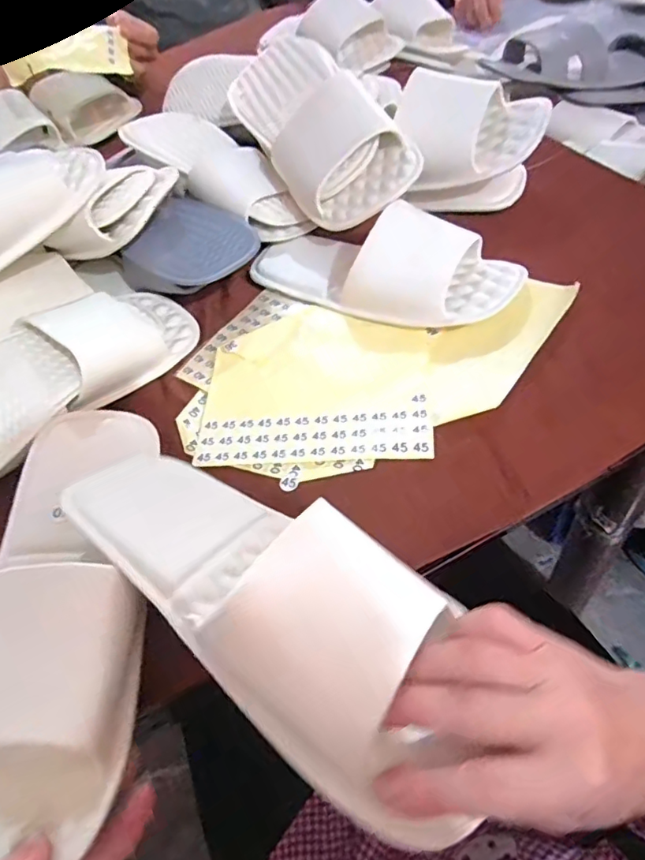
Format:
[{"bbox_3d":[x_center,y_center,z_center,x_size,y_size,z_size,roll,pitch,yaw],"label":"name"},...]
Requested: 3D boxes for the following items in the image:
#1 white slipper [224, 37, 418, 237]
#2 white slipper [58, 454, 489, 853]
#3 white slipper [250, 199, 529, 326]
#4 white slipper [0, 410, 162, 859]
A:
[{"bbox_3d":[-0.015,-0.289,0.505,0.112,0.058,0.285,-37,61,11],"label":"white slipper"},{"bbox_3d":[-0.031,0.072,0.284,0.103,0.066,0.258,-42,50,-22],"label":"white slipper"},{"bbox_3d":[0.040,-0.139,0.438,0.229,0.053,0.089,16,59,23],"label":"white slipper"},{"bbox_3d":[-0.158,0.091,0.307,0.105,0.043,0.259,-9,48,-2],"label":"white slipper"}]

